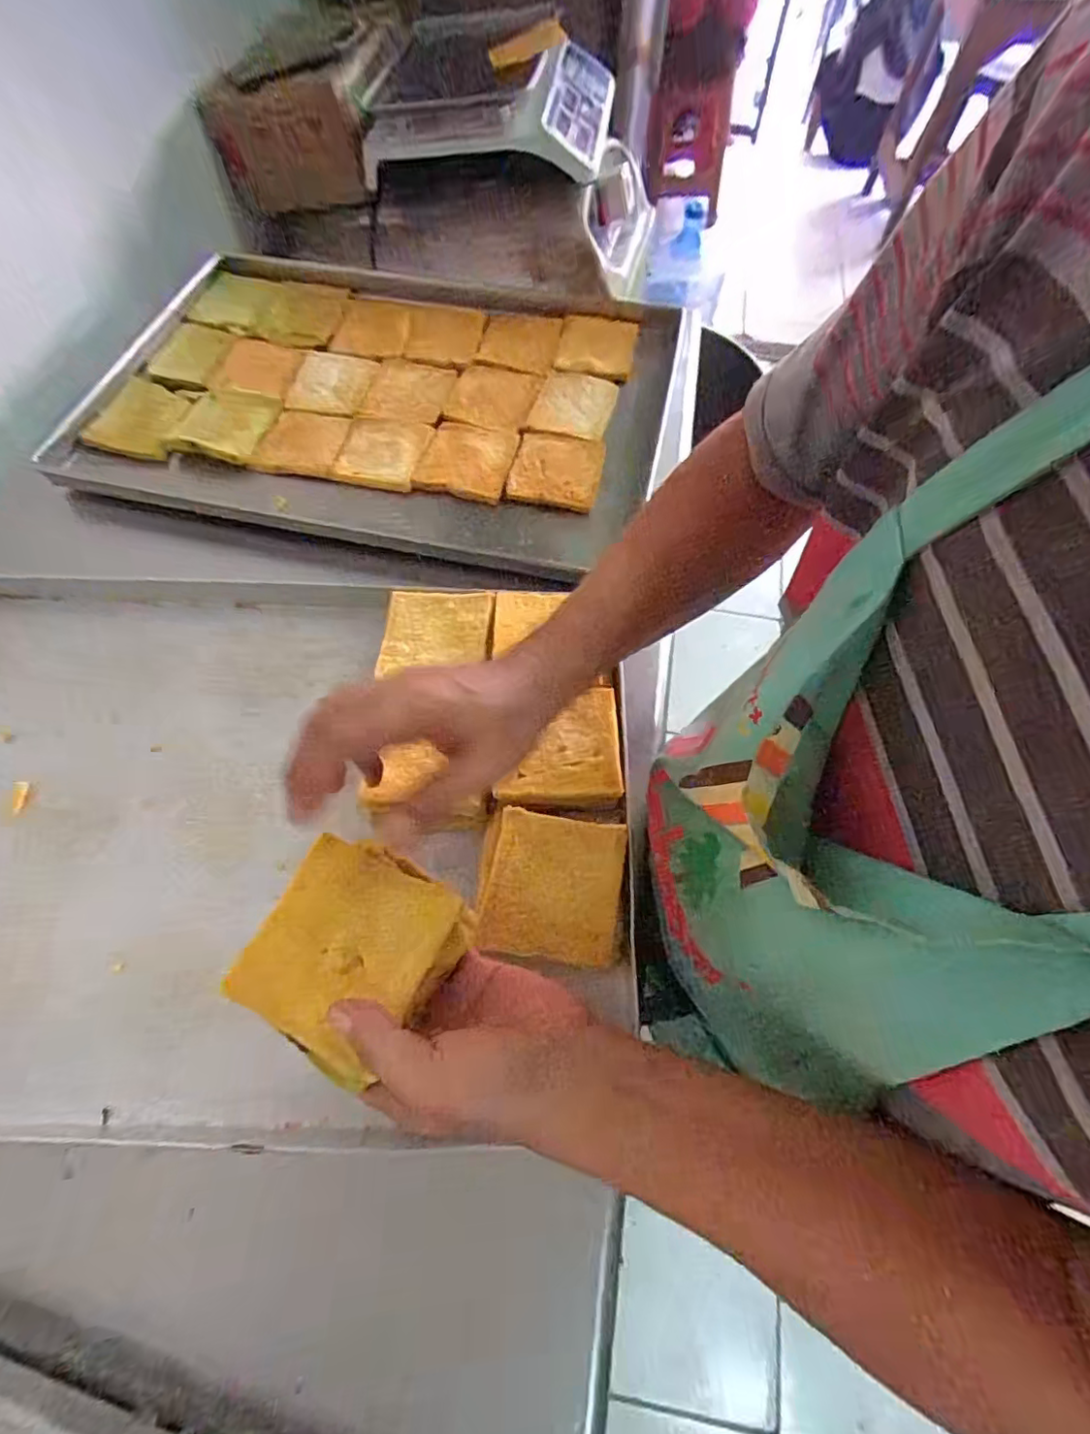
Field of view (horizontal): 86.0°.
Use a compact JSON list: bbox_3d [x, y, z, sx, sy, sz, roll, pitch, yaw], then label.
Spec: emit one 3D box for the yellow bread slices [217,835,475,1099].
[{"bbox_3d":[-0.099,0.121,0.309,0.094,0.025,0.098,28,67,11],"label":"yellow bread slices"}]

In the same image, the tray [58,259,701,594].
[{"bbox_3d":[-0.169,-0.350,0.633,0.580,0.031,0.412,10,65,3],"label":"tray"}]

